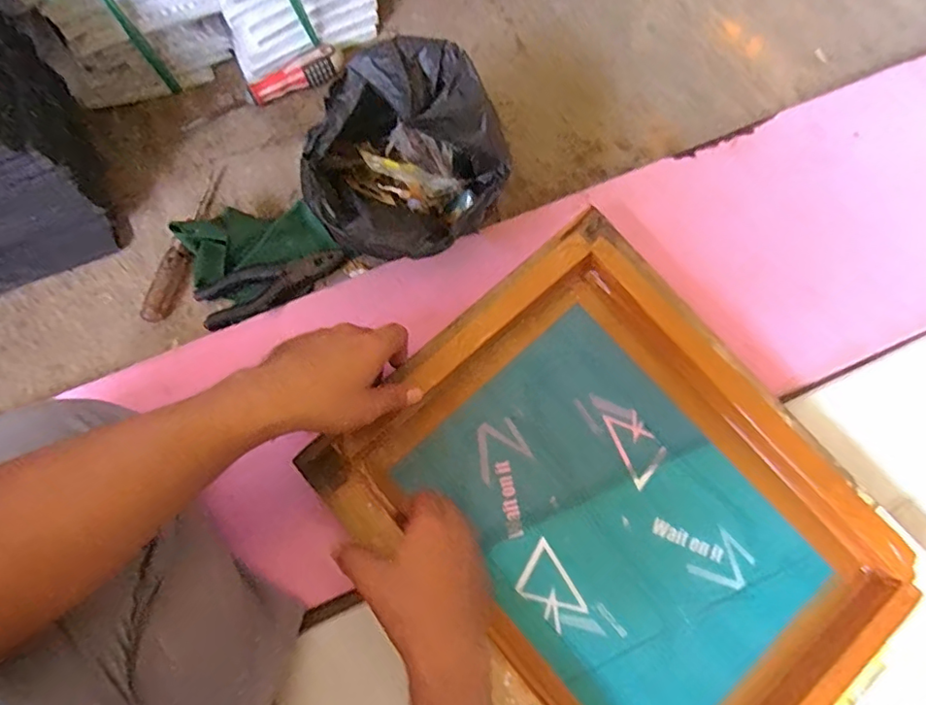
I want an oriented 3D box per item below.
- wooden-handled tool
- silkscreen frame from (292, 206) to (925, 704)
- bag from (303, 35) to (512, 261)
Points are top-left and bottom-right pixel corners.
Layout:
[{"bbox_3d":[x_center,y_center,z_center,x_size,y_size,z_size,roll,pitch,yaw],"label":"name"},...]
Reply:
[{"bbox_3d":[-0.278,-0.111,0.569,0.029,0.021,0.174,18,79,3],"label":"wooden-handled tool"},{"bbox_3d":[0.140,0.148,0.502,0.360,0.044,0.448,-41,82,-9],"label":"silkscreen frame"},{"bbox_3d":[-0.048,-0.167,0.506,0.168,0.133,0.155,9,78,1],"label":"bag"}]

